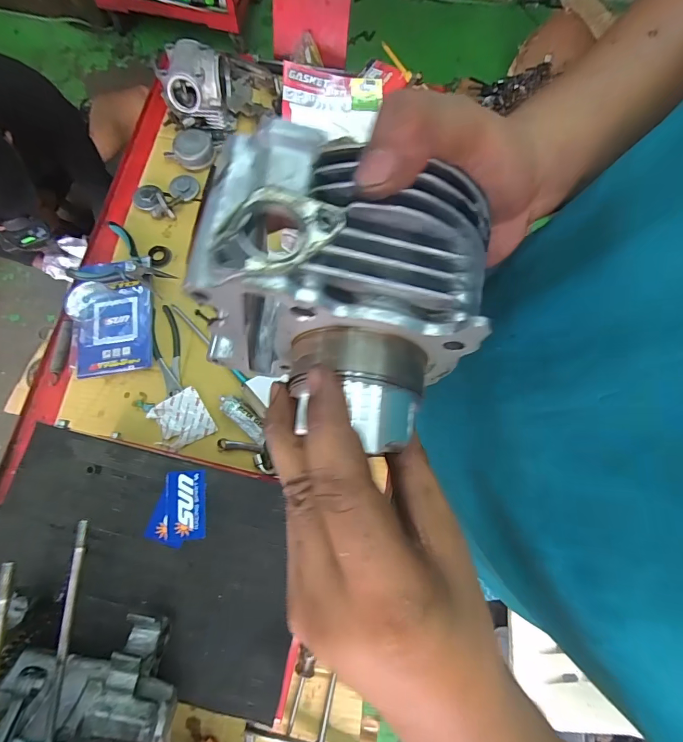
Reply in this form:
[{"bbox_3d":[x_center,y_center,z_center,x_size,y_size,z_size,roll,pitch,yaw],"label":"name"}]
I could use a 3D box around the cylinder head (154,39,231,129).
[{"bbox_3d":[-0.269,-0.527,0.717,0.119,0.087,0.110,-8,75,-4],"label":"cylinder head"}]

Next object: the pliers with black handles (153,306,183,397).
[{"bbox_3d":[-0.289,-0.035,0.644,0.039,0.014,0.151,-10,75,-4],"label":"pliers with black handles"}]

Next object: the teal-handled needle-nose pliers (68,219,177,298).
[{"bbox_3d":[-0.369,-0.178,0.667,0.163,0.021,0.120,30,76,6],"label":"teal-handled needle-nose pliers"}]

